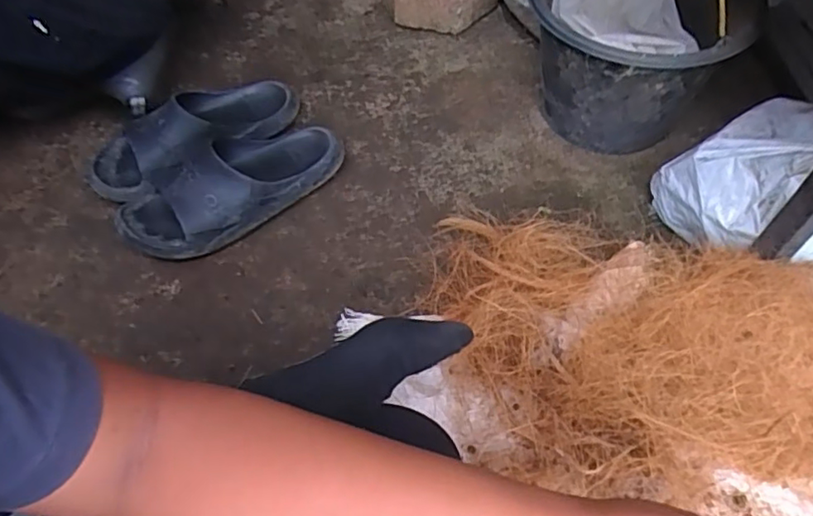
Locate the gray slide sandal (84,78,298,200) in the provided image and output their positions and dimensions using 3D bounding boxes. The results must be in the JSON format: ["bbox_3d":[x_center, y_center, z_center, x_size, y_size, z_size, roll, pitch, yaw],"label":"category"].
[{"bbox_3d":[-0.297,-0.176,0.815,0.300,0.080,0.126,-25,58,-15],"label":"gray slide sandal"}]

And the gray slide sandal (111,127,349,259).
[{"bbox_3d":[-0.225,-0.096,0.757,0.300,0.081,0.134,-23,57,-14],"label":"gray slide sandal"}]

